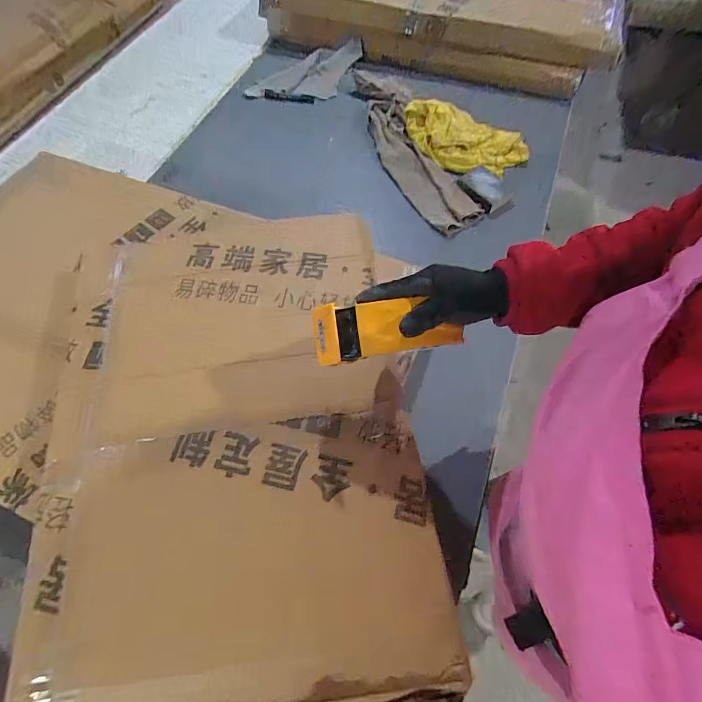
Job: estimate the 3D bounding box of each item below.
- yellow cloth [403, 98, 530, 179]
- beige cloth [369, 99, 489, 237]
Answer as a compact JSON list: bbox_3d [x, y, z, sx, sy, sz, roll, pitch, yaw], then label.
[{"bbox_3d":[0.256,-0.478,0.940,0.284,0.023,0.161,23,75,0],"label":"yellow cloth"},{"bbox_3d":[0.135,-0.415,0.924,0.120,0.053,0.415,-24,64,-11],"label":"beige cloth"}]

